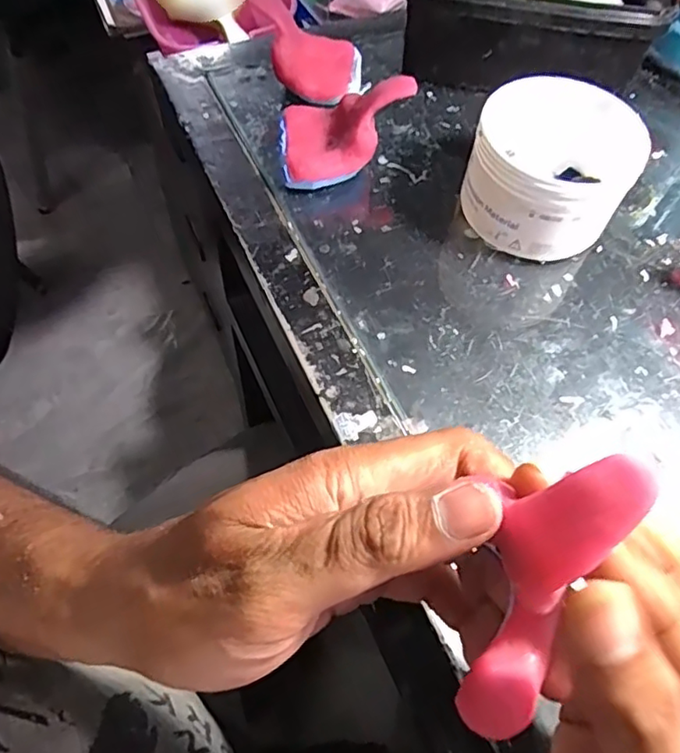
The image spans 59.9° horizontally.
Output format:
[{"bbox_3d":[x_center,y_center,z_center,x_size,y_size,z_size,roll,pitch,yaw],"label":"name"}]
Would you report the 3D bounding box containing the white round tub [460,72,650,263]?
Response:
[{"bbox_3d":[0.118,-0.115,0.341,0.087,0.070,0.073,36,64,16],"label":"white round tub"}]

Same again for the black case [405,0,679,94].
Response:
[{"bbox_3d":[0.136,-0.274,0.435,0.173,0.071,0.139,9,60,1],"label":"black case"}]

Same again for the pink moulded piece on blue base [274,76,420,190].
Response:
[{"bbox_3d":[0.000,-0.160,0.367,0.082,0.056,0.067,-12,61,-11],"label":"pink moulded piece on blue base"}]

